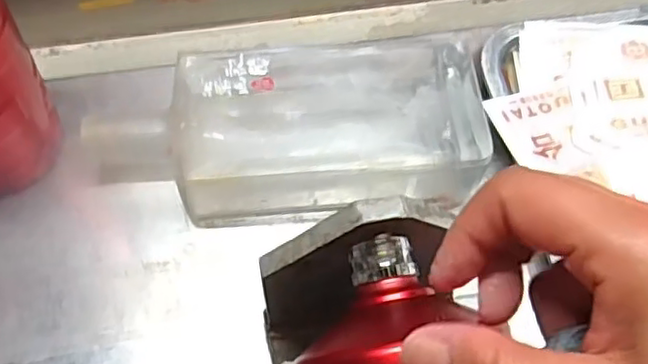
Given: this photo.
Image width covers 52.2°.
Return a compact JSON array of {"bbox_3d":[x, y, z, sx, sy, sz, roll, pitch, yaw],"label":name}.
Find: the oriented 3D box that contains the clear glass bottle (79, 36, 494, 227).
[{"bbox_3d":[-0.019,-0.027,0.390,0.231,0.049,0.102,-6,62,-4],"label":"clear glass bottle"}]

